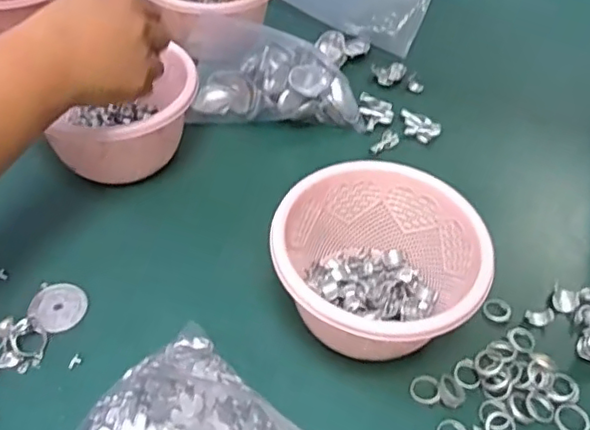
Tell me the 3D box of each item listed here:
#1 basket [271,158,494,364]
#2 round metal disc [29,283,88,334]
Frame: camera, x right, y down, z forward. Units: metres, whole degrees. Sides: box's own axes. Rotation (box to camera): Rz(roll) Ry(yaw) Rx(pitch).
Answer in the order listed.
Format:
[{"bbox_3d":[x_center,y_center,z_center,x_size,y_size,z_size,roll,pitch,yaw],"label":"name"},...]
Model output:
[{"bbox_3d":[0.061,0.040,0.452,0.150,0.087,0.136,16,50,11],"label":"basket"},{"bbox_3d":[-0.184,0.070,0.465,0.040,0.005,0.046,-29,57,-25],"label":"round metal disc"}]

